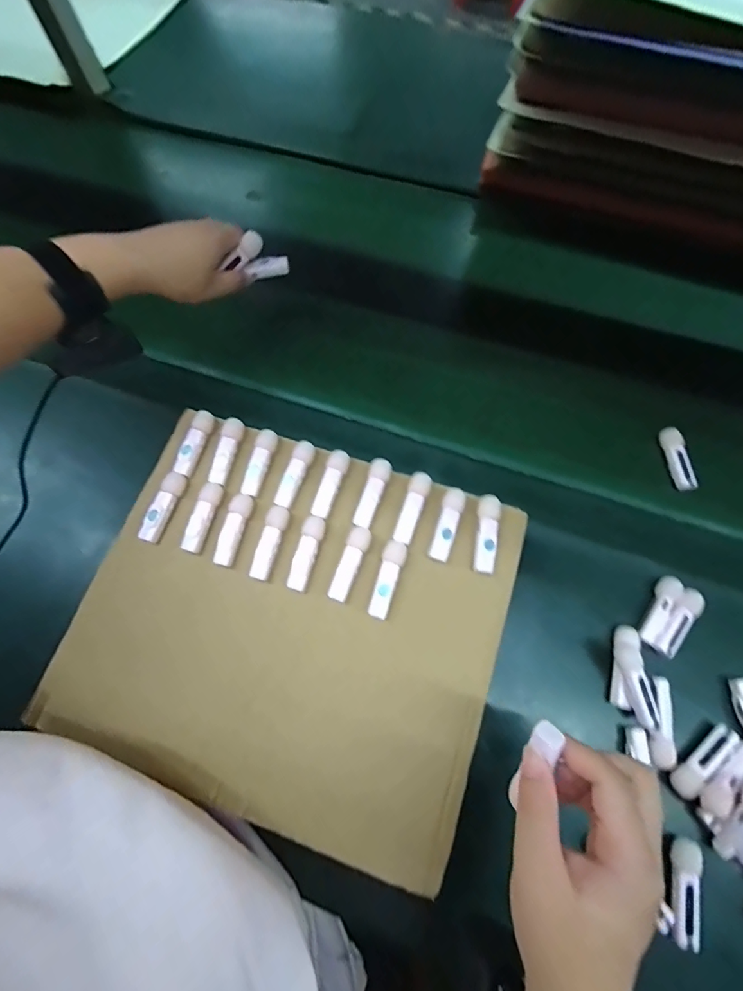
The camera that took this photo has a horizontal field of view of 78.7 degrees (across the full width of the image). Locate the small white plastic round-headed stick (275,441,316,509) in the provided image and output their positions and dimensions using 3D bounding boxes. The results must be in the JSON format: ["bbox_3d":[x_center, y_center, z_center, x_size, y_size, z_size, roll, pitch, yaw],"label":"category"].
[{"bbox_3d":[-0.070,-0.018,0.414,0.017,0.020,0.062,21,69,10],"label":"small white plastic round-headed stick"}]

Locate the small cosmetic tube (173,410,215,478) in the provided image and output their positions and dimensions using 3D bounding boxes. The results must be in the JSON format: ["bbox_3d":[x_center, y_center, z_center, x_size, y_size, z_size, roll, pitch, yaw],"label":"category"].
[{"bbox_3d":[-0.167,-0.050,0.427,0.017,0.016,0.063,16,68,8],"label":"small cosmetic tube"}]

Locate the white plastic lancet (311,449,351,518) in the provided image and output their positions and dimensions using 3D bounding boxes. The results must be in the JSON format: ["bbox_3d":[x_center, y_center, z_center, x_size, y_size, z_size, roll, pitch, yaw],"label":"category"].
[{"bbox_3d":[-0.037,-0.010,0.410,0.017,0.019,0.065,16,68,8],"label":"white plastic lancet"}]

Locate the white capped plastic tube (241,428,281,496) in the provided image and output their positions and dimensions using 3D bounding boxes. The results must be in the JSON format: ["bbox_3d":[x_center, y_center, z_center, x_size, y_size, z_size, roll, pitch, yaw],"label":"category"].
[{"bbox_3d":[-0.104,-0.030,0.420,0.018,0.014,0.063,16,81,7],"label":"white capped plastic tube"}]

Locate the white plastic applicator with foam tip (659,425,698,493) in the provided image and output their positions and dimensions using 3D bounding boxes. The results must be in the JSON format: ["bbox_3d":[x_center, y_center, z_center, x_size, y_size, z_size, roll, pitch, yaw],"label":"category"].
[{"bbox_3d":[0.316,-0.038,0.465,0.021,0.012,0.068,-6,67,-1],"label":"white plastic applicator with foam tip"}]

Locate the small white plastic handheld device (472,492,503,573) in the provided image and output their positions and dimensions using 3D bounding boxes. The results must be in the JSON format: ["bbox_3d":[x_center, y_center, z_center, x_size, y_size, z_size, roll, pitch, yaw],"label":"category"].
[{"bbox_3d":[0.098,0.033,0.389,0.020,0.015,0.067,11,68,6],"label":"small white plastic handheld device"}]

